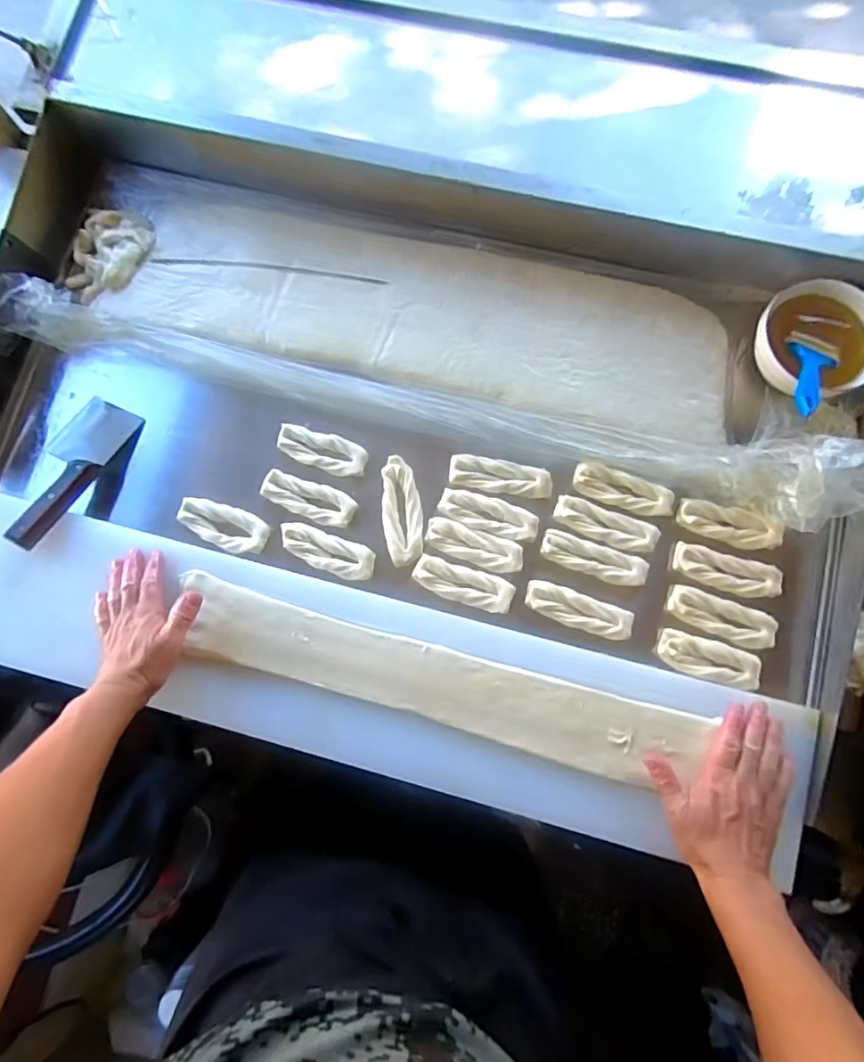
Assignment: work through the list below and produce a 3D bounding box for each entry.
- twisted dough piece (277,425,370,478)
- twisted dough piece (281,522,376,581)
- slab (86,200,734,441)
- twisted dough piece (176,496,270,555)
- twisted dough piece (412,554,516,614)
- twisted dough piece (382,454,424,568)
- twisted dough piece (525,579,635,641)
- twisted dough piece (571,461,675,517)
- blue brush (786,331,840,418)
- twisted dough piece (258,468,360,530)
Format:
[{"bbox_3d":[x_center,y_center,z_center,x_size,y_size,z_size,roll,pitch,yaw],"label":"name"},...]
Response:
[{"bbox_3d":[-0.124,-0.090,0.610,0.103,0.014,0.041,22,83,6],"label":"twisted dough piece"},{"bbox_3d":[-0.115,0.023,0.593,0.106,0.013,0.040,19,82,5],"label":"twisted dough piece"},{"bbox_3d":[-0.015,-0.250,0.617,0.680,0.018,0.178,15,82,5],"label":"slab"},{"bbox_3d":[-0.232,-0.006,0.599,0.102,0.014,0.046,17,82,5],"label":"twisted dough piece"},{"bbox_3d":[0.034,0.059,0.584,0.107,0.017,0.038,17,82,5],"label":"twisted dough piece"},{"bbox_3d":[-0.033,-0.023,0.598,0.043,0.011,0.120,-6,81,2],"label":"twisted dough piece"},{"bbox_3d":[0.156,0.084,0.576,0.113,0.016,0.036,21,83,6],"label":"twisted dough piece"},{"bbox_3d":[0.208,-0.044,0.591,0.108,0.012,0.035,22,83,6],"label":"twisted dough piece"},{"bbox_3d":[0.383,-0.157,0.546,0.052,0.010,0.121,24,59,6],"label":"blue brush"},{"bbox_3d":[-0.136,-0.036,0.604,0.103,0.015,0.039,22,83,6],"label":"twisted dough piece"}]

